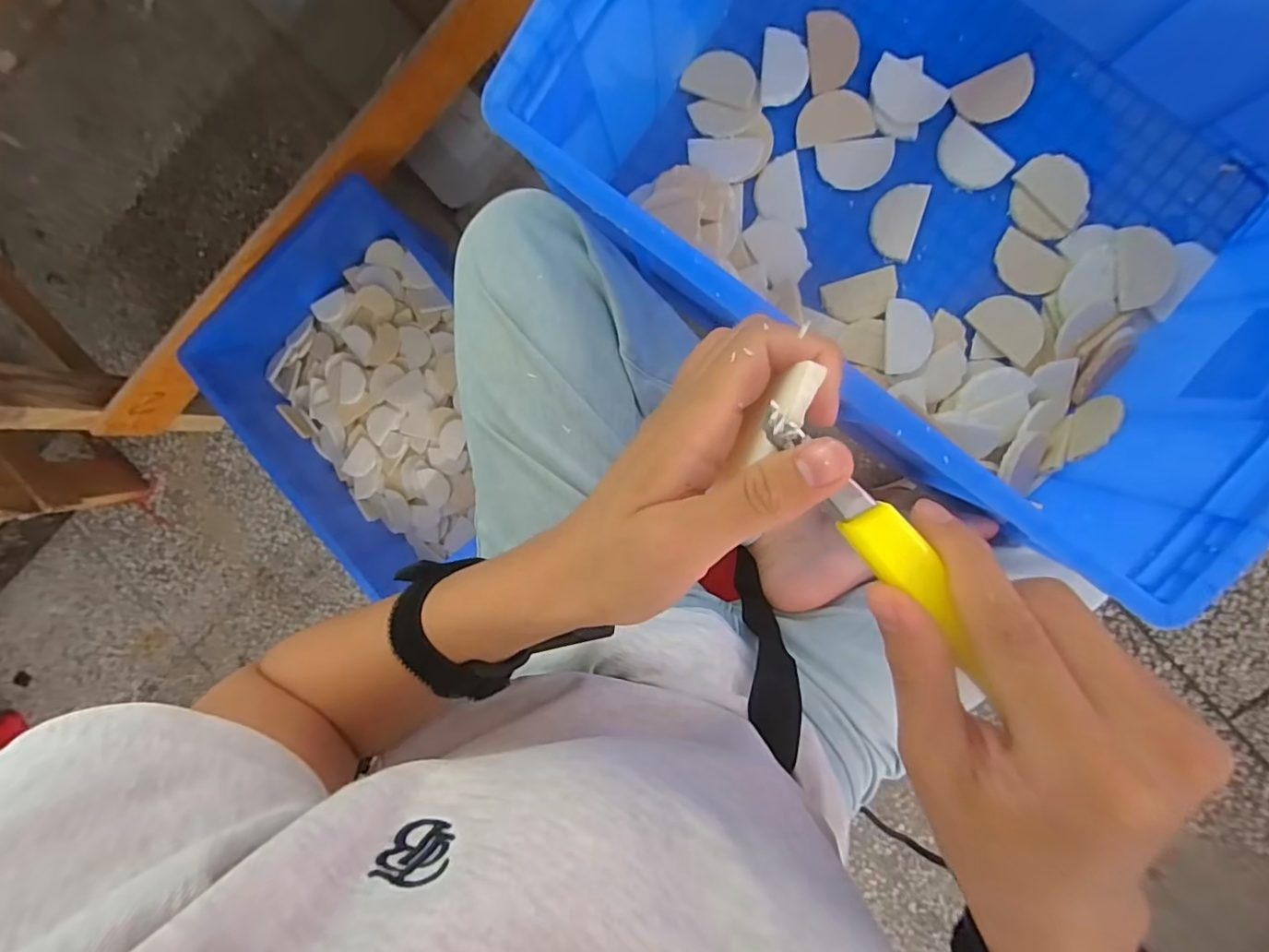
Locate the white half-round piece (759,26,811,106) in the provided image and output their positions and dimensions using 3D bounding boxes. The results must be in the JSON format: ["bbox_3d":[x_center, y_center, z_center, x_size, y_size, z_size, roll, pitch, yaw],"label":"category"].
[{"bbox_3d":[0.141,-0.379,0.523,0.042,0.004,0.065,4,96,6],"label":"white half-round piece"}]

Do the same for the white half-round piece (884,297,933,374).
[{"bbox_3d":[0.260,-0.132,0.534,0.042,0.008,0.068,0,95,6],"label":"white half-round piece"}]

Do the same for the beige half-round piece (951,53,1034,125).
[{"bbox_3d":[0.326,-0.346,0.508,0.067,0.008,0.046,-21,93,8],"label":"beige half-round piece"}]

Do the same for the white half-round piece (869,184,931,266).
[{"bbox_3d":[0.246,-0.239,0.527,0.044,0.004,0.068,14,97,5],"label":"white half-round piece"}]

